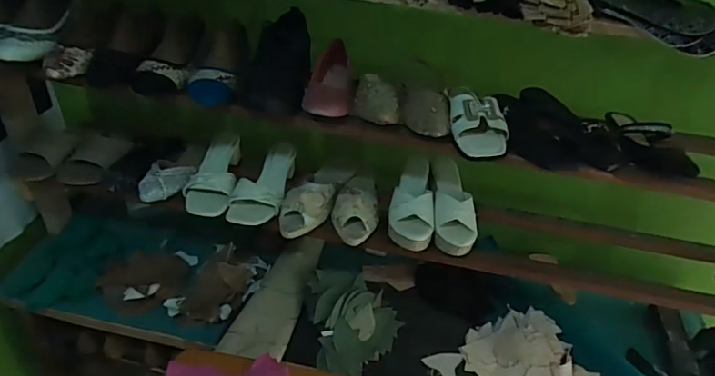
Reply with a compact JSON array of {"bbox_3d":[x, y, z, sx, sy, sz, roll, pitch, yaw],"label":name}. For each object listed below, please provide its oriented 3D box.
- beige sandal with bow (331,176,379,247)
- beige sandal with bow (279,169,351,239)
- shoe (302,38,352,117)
[{"bbox_3d":[-0.001,0.019,1.008,0.089,0.058,0.212,5,36,-1],"label":"beige sandal with bow"},{"bbox_3d":[-0.079,0.004,1.013,0.085,0.056,0.240,19,39,18],"label":"beige sandal with bow"},{"bbox_3d":[-0.047,-0.187,0.884,0.072,0.055,0.213,5,36,-1],"label":"shoe"}]

